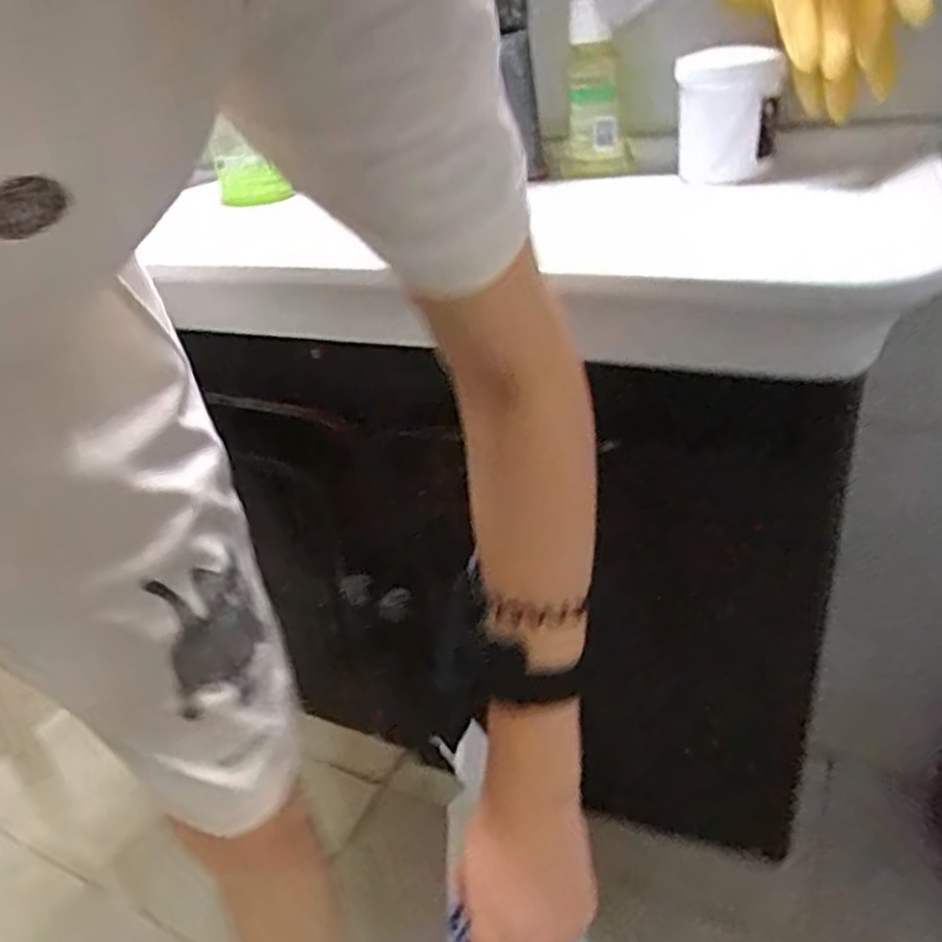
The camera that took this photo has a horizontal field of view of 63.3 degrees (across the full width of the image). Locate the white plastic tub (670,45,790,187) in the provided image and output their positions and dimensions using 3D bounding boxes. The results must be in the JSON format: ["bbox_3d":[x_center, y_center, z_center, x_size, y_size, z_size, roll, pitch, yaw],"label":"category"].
[{"bbox_3d":[0.244,-0.335,0.706,0.098,0.120,0.068,20,51,33],"label":"white plastic tub"}]

